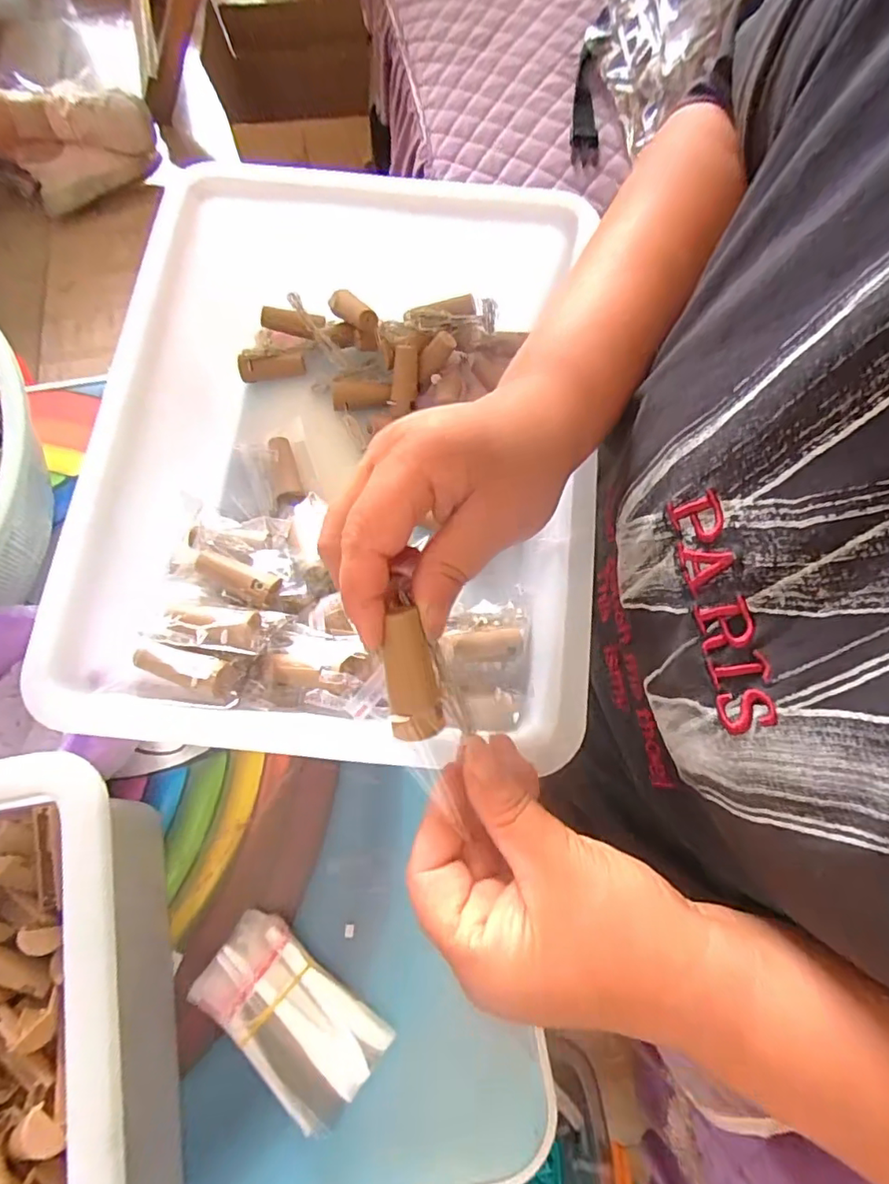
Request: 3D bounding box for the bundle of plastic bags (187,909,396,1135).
[{"bbox_3d":[-0.092,0.252,0.326,0.113,0.024,0.055,39,79,11],"label":"bundle of plastic bags"}]

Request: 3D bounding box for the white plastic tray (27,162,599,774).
[{"bbox_3d":[-0.061,-0.083,0.363,0.295,0.109,0.374,0,74,1],"label":"white plastic tray"}]

